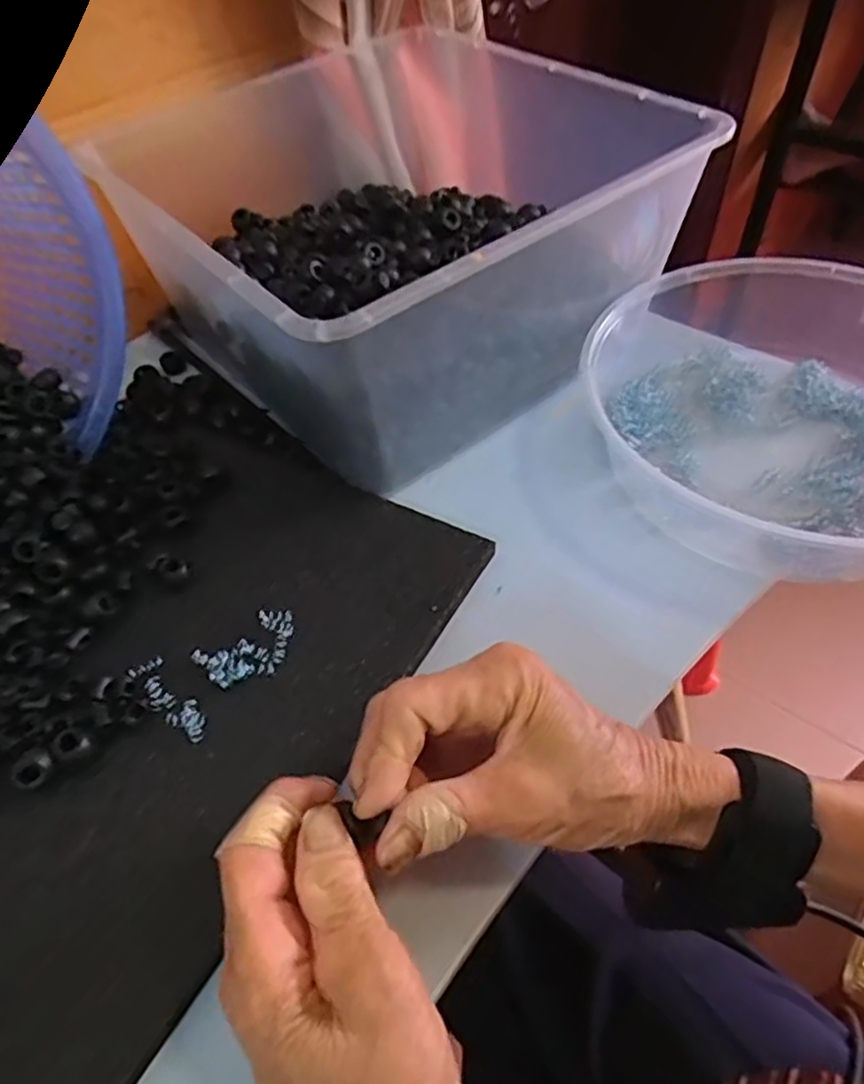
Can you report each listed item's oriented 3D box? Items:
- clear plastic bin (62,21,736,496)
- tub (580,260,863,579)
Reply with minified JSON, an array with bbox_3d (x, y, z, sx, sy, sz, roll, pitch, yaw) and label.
[{"bbox_3d":[-0.019,-0.211,0.480,0.323,0.149,0.318,-33,55,-23],"label":"clear plastic bin"},{"bbox_3d":[0.206,-0.080,0.411,0.229,0.065,0.250,-1,49,2],"label":"tub"}]

